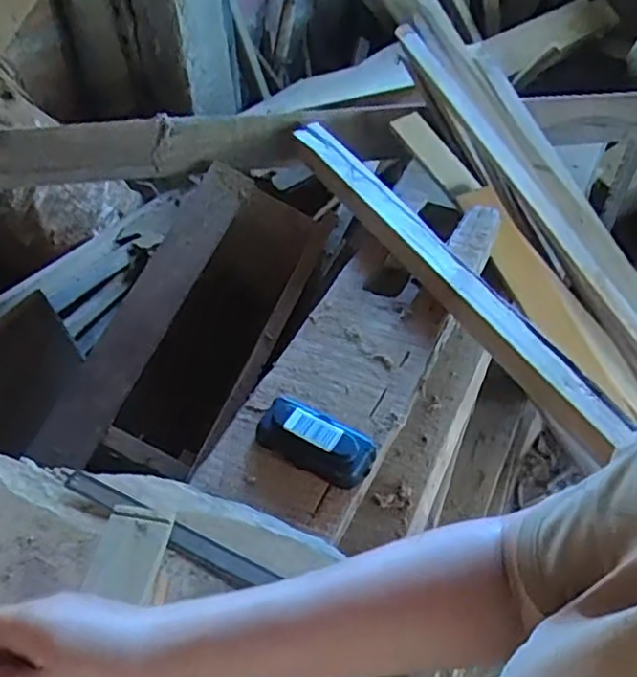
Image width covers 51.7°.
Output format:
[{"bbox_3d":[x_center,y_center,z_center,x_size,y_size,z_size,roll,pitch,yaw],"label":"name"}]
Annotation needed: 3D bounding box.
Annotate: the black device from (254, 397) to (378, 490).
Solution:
[{"bbox_3d":[-0.003,0.090,0.595,0.103,0.030,0.049,22,51,21],"label":"black device"}]

